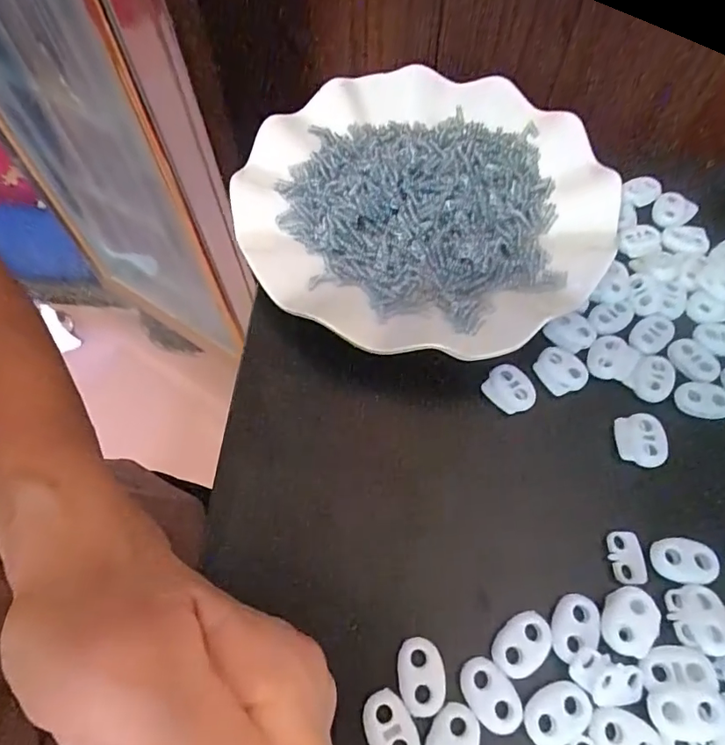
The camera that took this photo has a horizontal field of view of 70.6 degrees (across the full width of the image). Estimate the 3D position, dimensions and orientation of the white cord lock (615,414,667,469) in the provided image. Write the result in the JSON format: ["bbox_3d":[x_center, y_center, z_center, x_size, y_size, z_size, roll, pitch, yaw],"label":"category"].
[{"bbox_3d":[0.114,0.027,0.210,0.020,0.004,0.021,10,62,7],"label":"white cord lock"}]

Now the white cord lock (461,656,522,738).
[{"bbox_3d":[0.042,0.105,0.166,0.015,0.004,0.022,-34,65,-16],"label":"white cord lock"}]

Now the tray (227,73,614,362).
[{"bbox_3d":[0.030,-0.089,0.257,0.182,0.026,0.178,-31,64,-15],"label":"tray"}]

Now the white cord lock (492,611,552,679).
[{"bbox_3d":[0.054,0.092,0.172,0.022,0.004,0.016,-31,65,-15],"label":"white cord lock"}]

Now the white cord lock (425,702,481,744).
[{"bbox_3d":[0.029,0.117,0.161,0.016,0.004,0.023,35,67,19],"label":"white cord lock"}]

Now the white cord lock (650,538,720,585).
[{"bbox_3d":[0.117,0.068,0.186,0.021,0.004,0.015,15,62,10],"label":"white cord lock"}]

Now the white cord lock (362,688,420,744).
[{"bbox_3d":[0.009,0.114,0.163,0.015,0.004,0.023,-26,63,-12],"label":"white cord lock"}]

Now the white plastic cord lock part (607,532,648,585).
[{"bbox_3d":[0.098,0.068,0.189,0.014,0.004,0.018,0,61,2],"label":"white plastic cord lock part"}]

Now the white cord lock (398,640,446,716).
[{"bbox_3d":[0.020,0.100,0.169,0.015,0.004,0.022,-4,61,-1],"label":"white cord lock"}]

